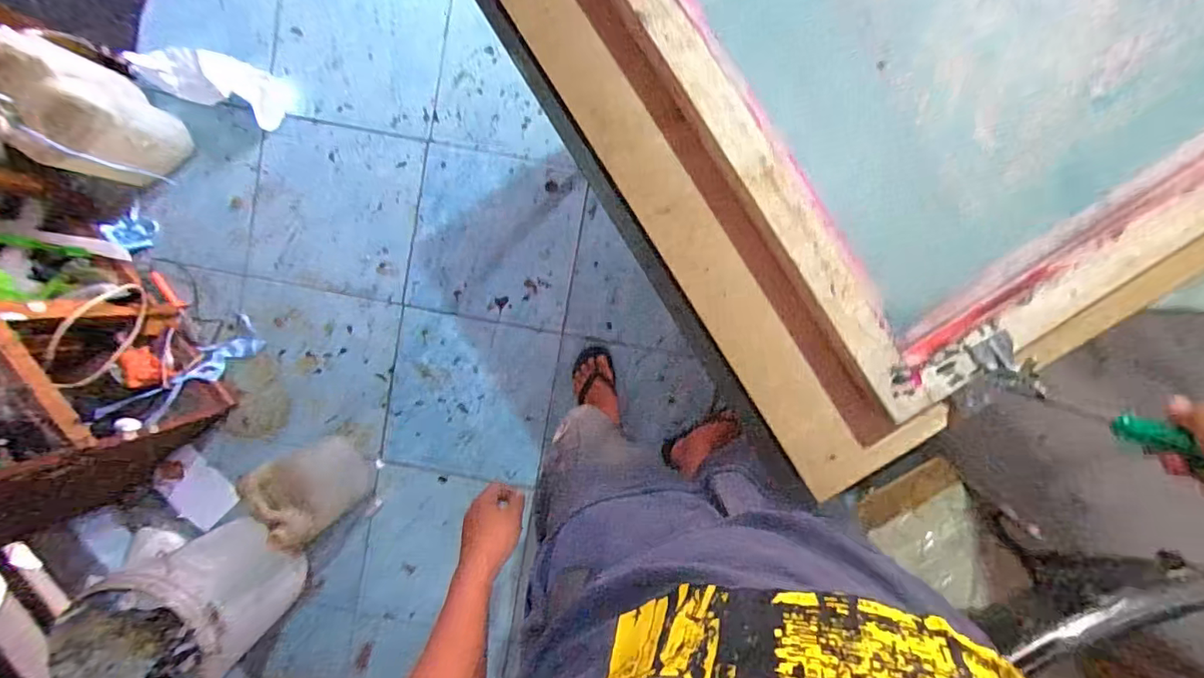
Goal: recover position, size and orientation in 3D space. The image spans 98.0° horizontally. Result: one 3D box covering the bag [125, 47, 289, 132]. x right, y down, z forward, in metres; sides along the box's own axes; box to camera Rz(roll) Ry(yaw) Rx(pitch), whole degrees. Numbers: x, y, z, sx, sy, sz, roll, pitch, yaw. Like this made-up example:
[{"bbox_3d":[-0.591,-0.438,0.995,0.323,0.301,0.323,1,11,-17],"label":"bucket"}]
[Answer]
[{"bbox_3d":[-0.895,-0.597,1.205,0.347,0.066,0.128,21,94,-1],"label":"bag"}]

